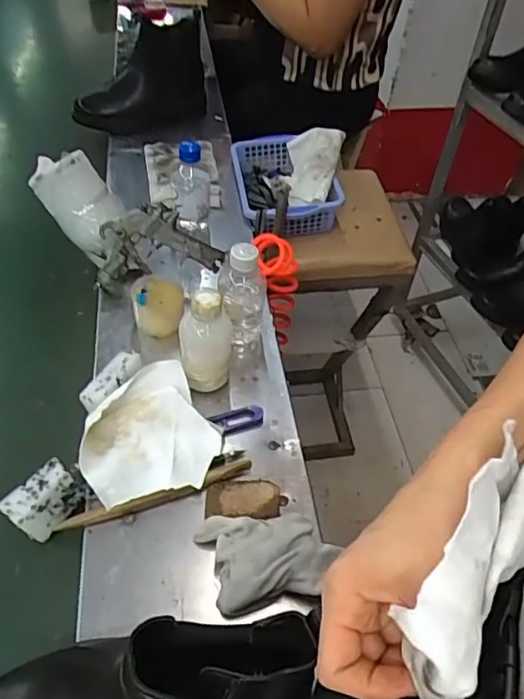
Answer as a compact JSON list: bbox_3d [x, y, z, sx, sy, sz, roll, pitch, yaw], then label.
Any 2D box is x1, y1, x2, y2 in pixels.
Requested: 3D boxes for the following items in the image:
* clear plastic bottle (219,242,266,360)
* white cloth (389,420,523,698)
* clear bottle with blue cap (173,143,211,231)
[{"bbox_3d":[-0.026,-0.063,0.663,0.055,0.147,0.064,4,49,0],"label":"clear plastic bottle"},{"bbox_3d":[0.118,0.093,0.258,0.149,0.066,0.050,-34,59,-29],"label":"white cloth"},{"bbox_3d":[-0.105,-0.246,0.800,0.056,0.118,0.060,0,50,-3],"label":"clear bottle with blue cap"}]

